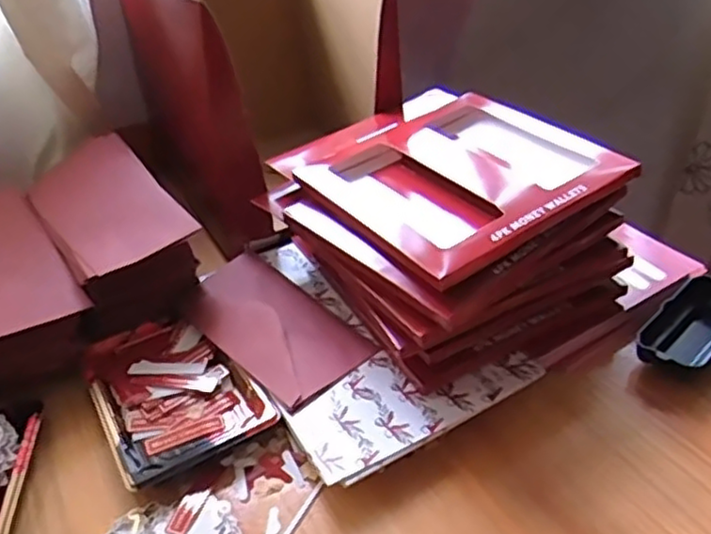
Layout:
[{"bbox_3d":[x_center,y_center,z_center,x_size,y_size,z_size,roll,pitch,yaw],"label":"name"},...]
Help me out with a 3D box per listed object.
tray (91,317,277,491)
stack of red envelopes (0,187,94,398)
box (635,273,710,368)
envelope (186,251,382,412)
[{"bbox_3d":[-0.143,0.096,0.538,0.110,0.023,0.156,-23,41,-22],"label":"tray"},{"bbox_3d":[-0.294,0.018,0.574,0.113,0.065,0.204,-21,41,-21],"label":"stack of red envelopes"},{"bbox_3d":[0.265,0.046,0.543,0.115,0.029,0.054,-32,45,-31],"label":"box"},{"bbox_3d":[-0.072,0.042,0.576,0.093,0.013,0.178,-31,45,-30],"label":"envelope"}]

